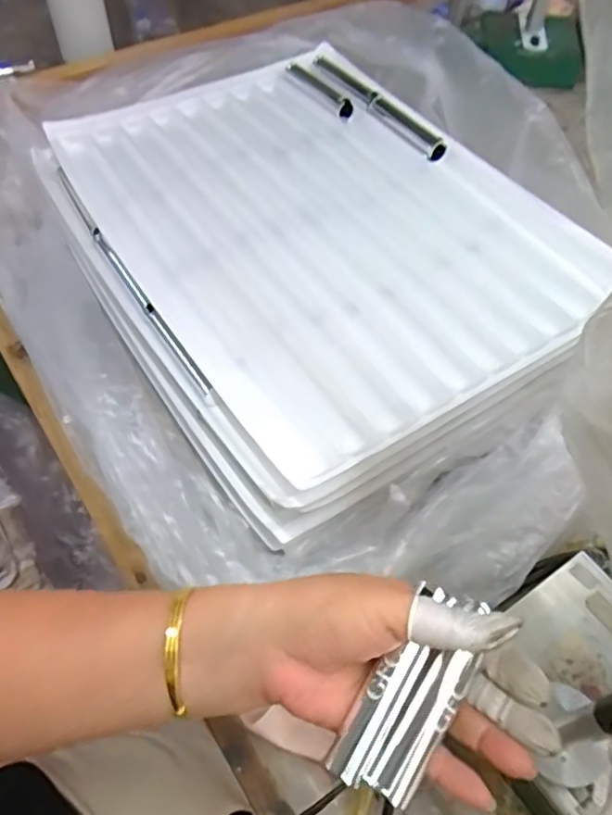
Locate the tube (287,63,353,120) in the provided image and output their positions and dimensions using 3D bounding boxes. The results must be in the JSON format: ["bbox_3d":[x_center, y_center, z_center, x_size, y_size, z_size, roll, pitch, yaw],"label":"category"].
[{"bbox_3d":[0.014,-0.318,0.598,0.015,0.011,0.098,-28,61,-19],"label":"tube"}]

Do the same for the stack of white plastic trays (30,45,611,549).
[{"bbox_3d":[0.001,-0.157,0.503,0.350,0.045,0.453,-28,61,-19],"label":"stack of white plastic trays"}]

